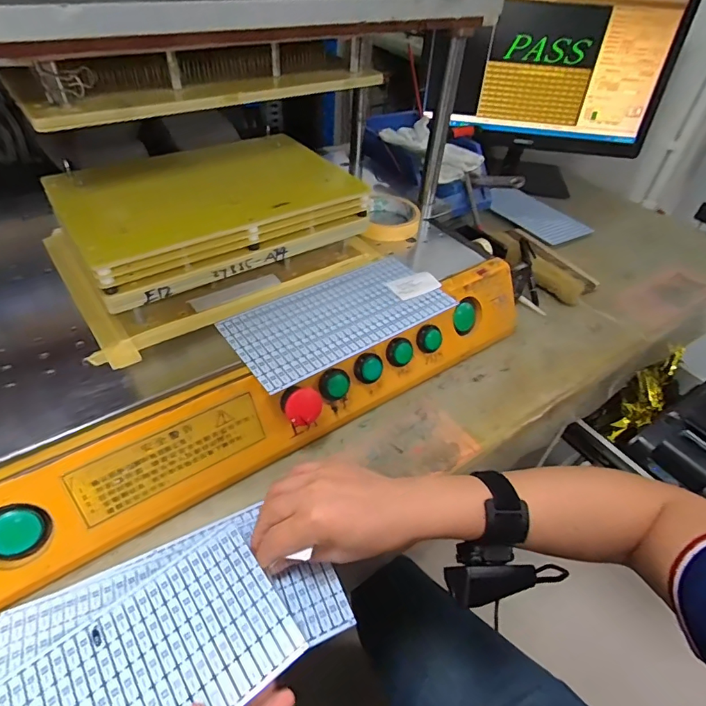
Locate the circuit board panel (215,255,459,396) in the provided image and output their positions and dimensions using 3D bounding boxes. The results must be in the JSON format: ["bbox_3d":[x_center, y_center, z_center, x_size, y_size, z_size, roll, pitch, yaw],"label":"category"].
[{"bbox_3d":[-0.013,-0.045,0.489,0.238,0.007,0.118,-26,52,-28],"label":"circuit board panel"}]

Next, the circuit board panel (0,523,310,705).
[{"bbox_3d":[-0.158,0.226,0.299,0.233,0.006,0.113,-30,50,-26],"label":"circuit board panel"}]

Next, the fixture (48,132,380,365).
[{"bbox_3d":[-0.149,-0.143,0.510,0.328,0.104,0.210,-28,53,-30],"label":"fixture"}]

